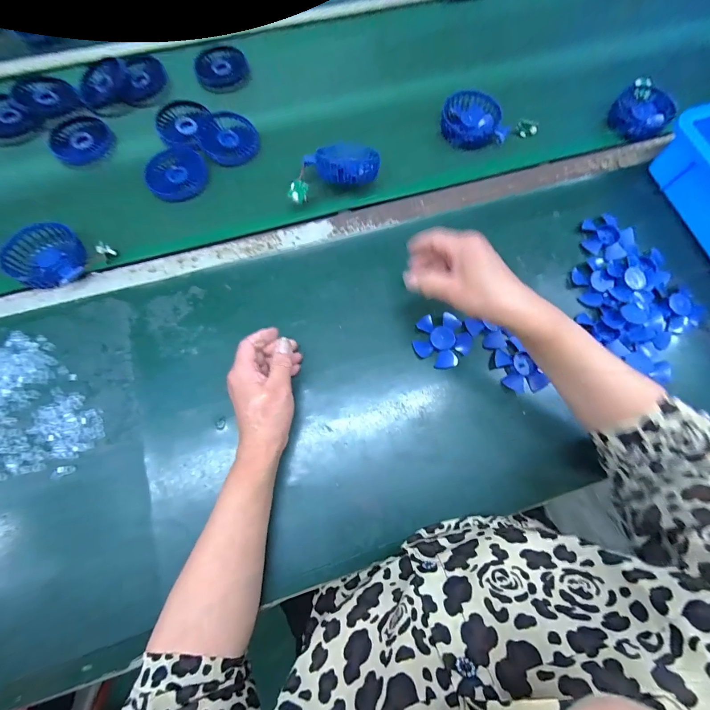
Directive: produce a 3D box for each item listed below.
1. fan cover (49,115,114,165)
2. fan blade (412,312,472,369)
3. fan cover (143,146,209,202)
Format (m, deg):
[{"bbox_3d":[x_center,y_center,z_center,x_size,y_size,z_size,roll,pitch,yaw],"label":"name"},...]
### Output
[{"bbox_3d":[-0.410,-0.323,0.515,0.082,0.009,0.090,-41,79,-12],"label":"fan cover"},{"bbox_3d":[0.111,-0.020,0.440,0.069,0.010,0.067,0,74,-2],"label":"fan blade"},{"bbox_3d":[-0.262,-0.267,0.506,0.085,0.017,0.088,-33,77,-11],"label":"fan cover"}]

